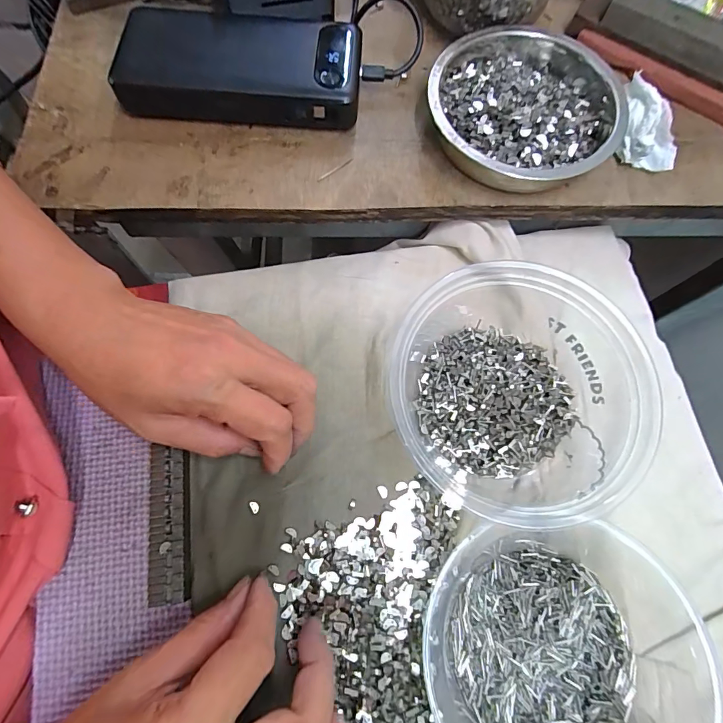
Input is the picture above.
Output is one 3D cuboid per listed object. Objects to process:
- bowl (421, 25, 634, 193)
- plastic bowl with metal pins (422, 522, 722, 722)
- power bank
[{"bbox_3d":[0.107,-0.166,0.274,0.117,0.032,0.125,1,72,-2],"label":"bowl"},{"bbox_3d":[0.102,0.145,0.205,0.138,0.043,0.127,1,72,-2],"label":"plastic bowl with metal pins"},{"bbox_3d":[-0.079,-0.195,0.280,0.152,0.025,0.071,4,72,-1],"label":"power bank"}]

